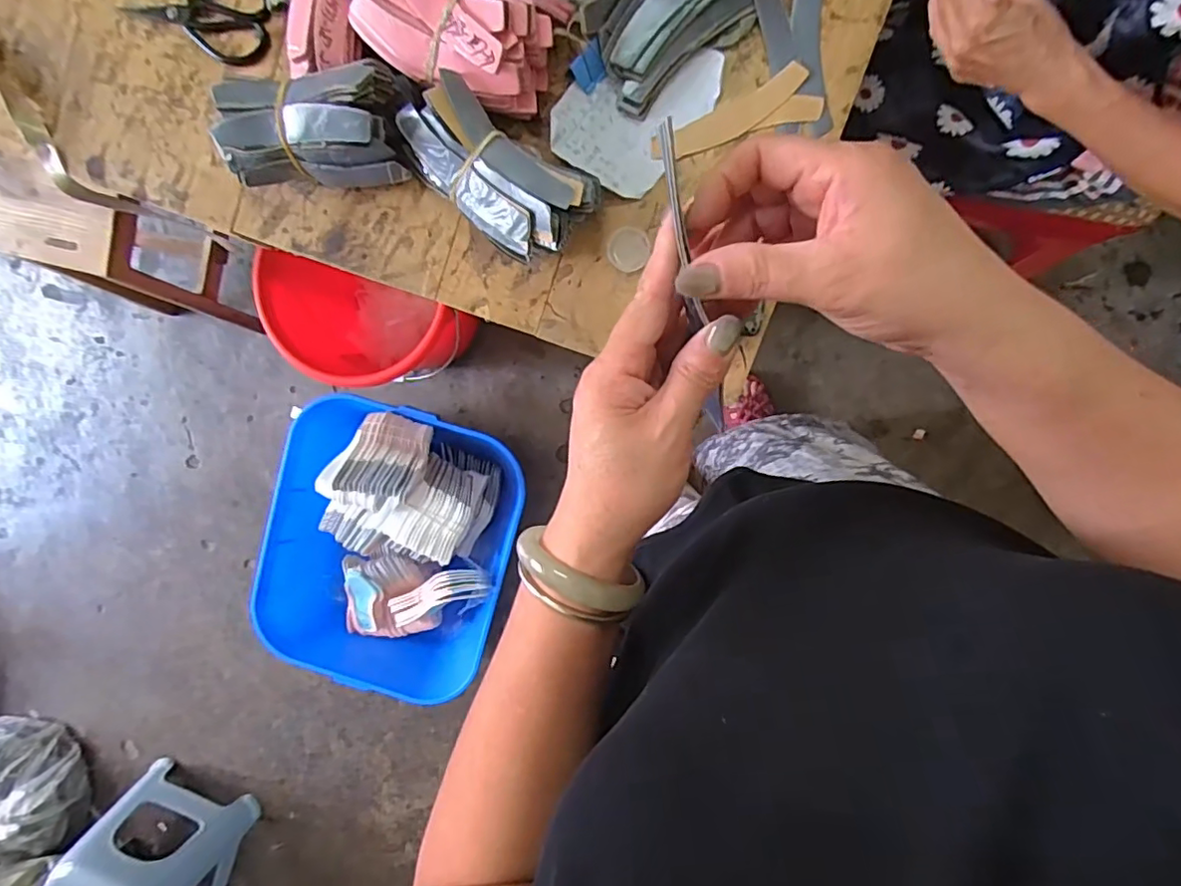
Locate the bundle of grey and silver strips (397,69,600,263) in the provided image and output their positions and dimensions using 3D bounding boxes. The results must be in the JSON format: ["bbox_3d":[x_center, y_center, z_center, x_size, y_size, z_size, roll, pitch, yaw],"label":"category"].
[{"bbox_3d":[-0.092,-0.274,0.583,0.200,0.071,0.113,41,98,0],"label":"bundle of grey and silver strips"}]

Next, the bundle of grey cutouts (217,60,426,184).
[{"bbox_3d":[-0.278,-0.323,0.598,0.196,0.098,0.104,0,96,5],"label":"bundle of grey cutouts"}]

